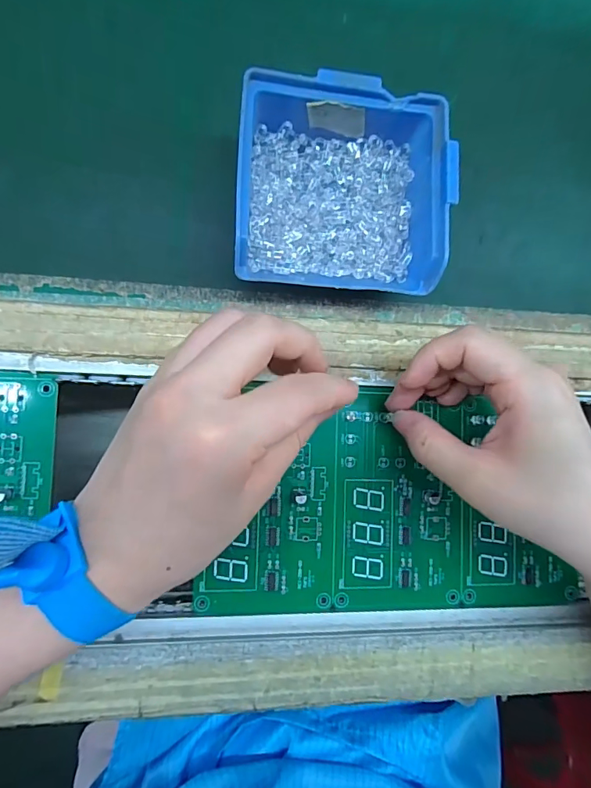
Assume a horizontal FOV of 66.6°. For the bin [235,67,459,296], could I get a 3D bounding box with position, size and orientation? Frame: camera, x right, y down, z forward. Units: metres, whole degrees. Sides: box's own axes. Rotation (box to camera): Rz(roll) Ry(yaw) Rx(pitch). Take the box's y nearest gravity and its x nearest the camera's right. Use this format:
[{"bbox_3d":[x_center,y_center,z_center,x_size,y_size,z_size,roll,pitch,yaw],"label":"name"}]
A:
[{"bbox_3d":[0.022,-0.101,0.235,0.101,0.051,0.094,4,87,-8],"label":"bin"}]

